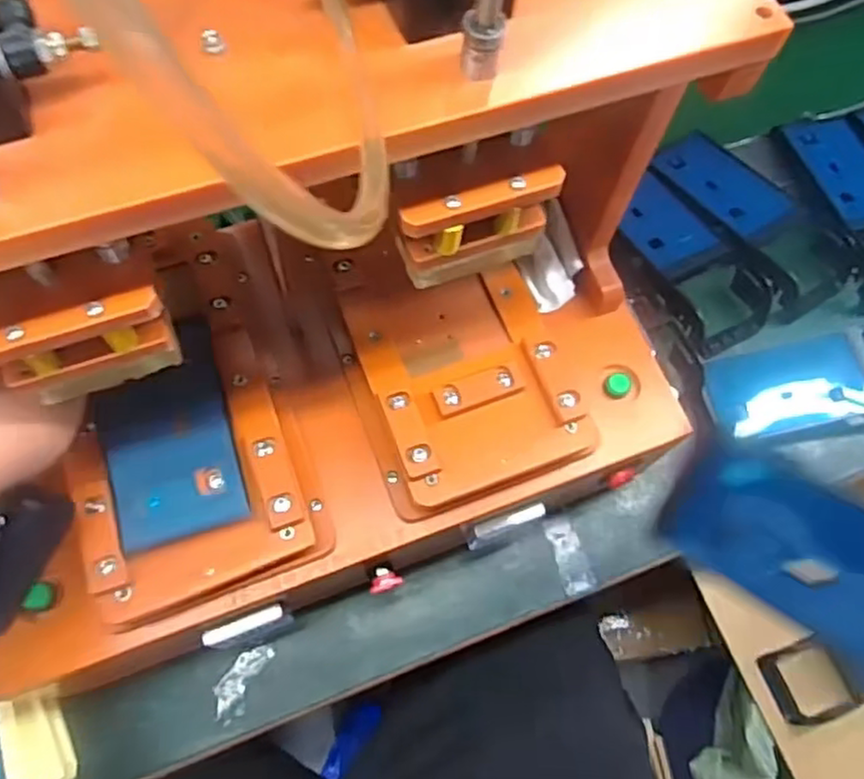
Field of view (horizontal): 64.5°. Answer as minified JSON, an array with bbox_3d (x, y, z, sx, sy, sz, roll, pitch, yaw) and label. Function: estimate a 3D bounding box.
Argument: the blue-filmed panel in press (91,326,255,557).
[{"bbox_3d":[-0.150,0.026,0.392,0.069,0.008,0.115,-14,75,-10],"label":"blue-filmed panel in press"}]

